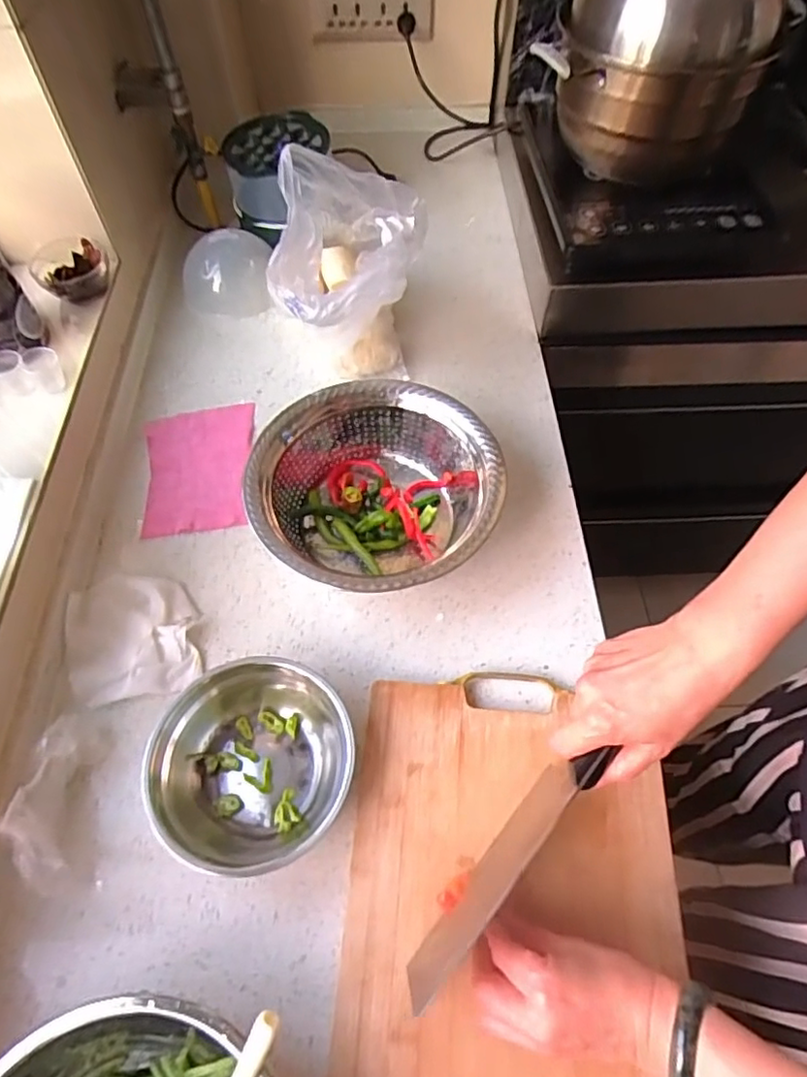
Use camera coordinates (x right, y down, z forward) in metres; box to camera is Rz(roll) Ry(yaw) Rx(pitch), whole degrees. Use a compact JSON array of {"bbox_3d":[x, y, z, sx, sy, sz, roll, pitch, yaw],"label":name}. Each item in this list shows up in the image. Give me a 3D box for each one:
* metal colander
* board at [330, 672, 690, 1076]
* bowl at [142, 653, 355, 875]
[{"bbox_3d":[-0.028,-0.049,0.636,0.243,0.105,0.240,-1,59,1],"label":"metal colander"},{"bbox_3d":[0.084,0.290,0.471,0.251,0.021,0.356,3,59,3],"label":"board"},{"bbox_3d":[-0.127,0.188,0.515,0.150,0.063,0.162,-1,59,1],"label":"bowl"}]

